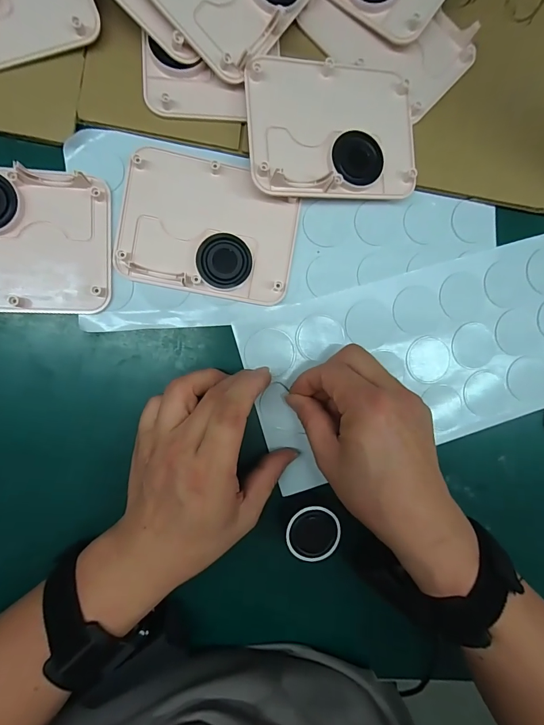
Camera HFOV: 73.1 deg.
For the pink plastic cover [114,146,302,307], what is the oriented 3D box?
[{"bbox_3d":[-0.044,-0.098,0.268,0.124,0.009,0.094,10,91,-9],"label":"pink plastic cover"}]

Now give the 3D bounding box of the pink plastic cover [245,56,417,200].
[{"bbox_3d":[0.046,-0.170,0.266,0.125,0.010,0.096,-3,89,-12],"label":"pink plastic cover"}]

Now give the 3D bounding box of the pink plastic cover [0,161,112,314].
[{"bbox_3d":[-0.176,-0.082,0.248,0.124,0.012,0.093,2,92,-8],"label":"pink plastic cover"}]

